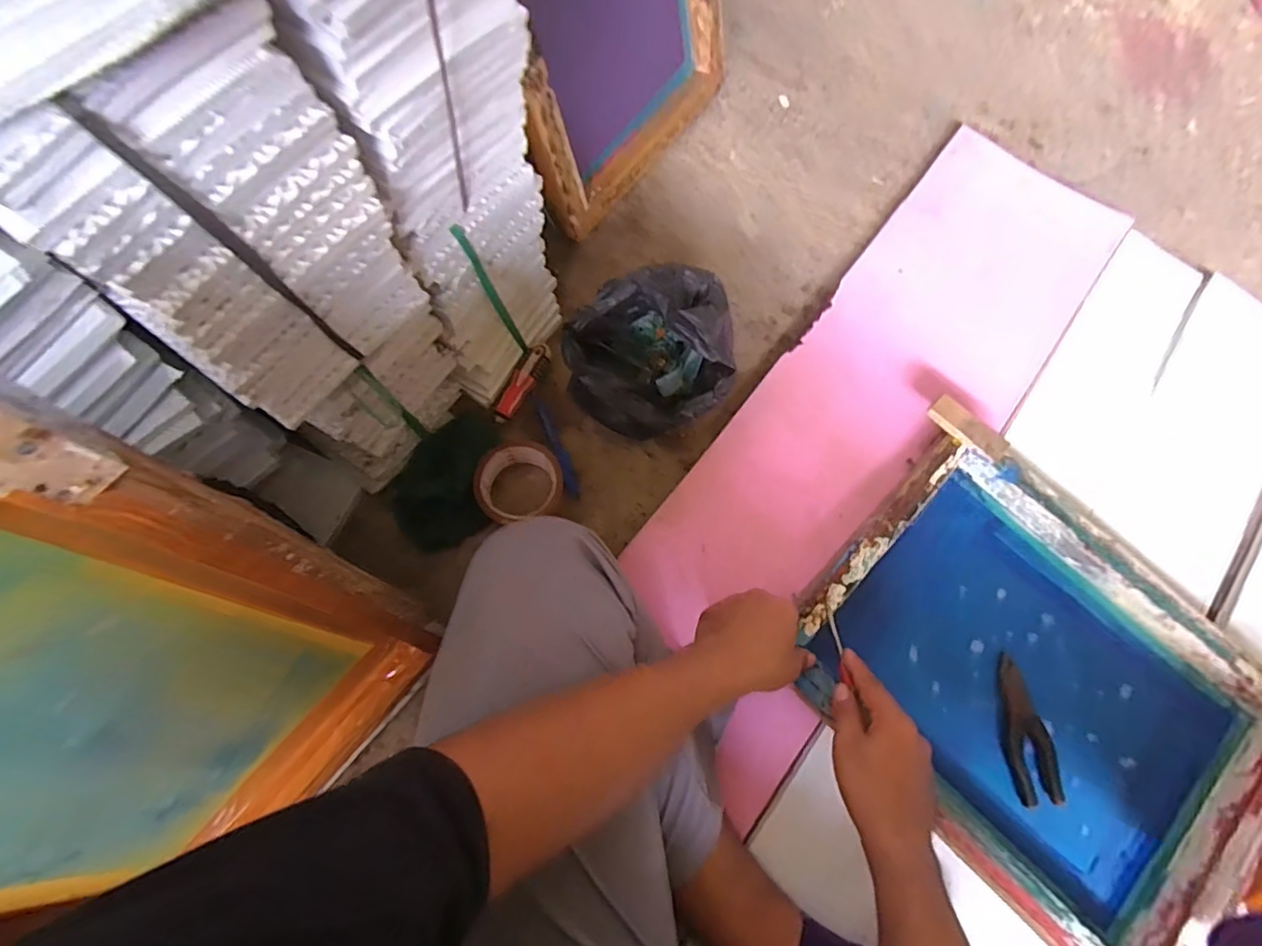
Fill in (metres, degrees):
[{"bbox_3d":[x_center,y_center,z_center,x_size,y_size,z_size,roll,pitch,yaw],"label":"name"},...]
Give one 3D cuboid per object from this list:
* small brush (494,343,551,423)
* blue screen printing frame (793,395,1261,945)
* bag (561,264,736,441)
[{"bbox_3d":[-0.134,-0.113,0.715,0.029,0.016,0.112,27,73,6],"label":"small brush"},{"bbox_3d":[0.414,0.214,0.594,0.448,0.066,0.358,43,79,12],"label":"blue screen printing frame"},{"bbox_3d":[0.019,-0.131,0.658,0.181,0.153,0.142,2,73,-2],"label":"bag"}]

